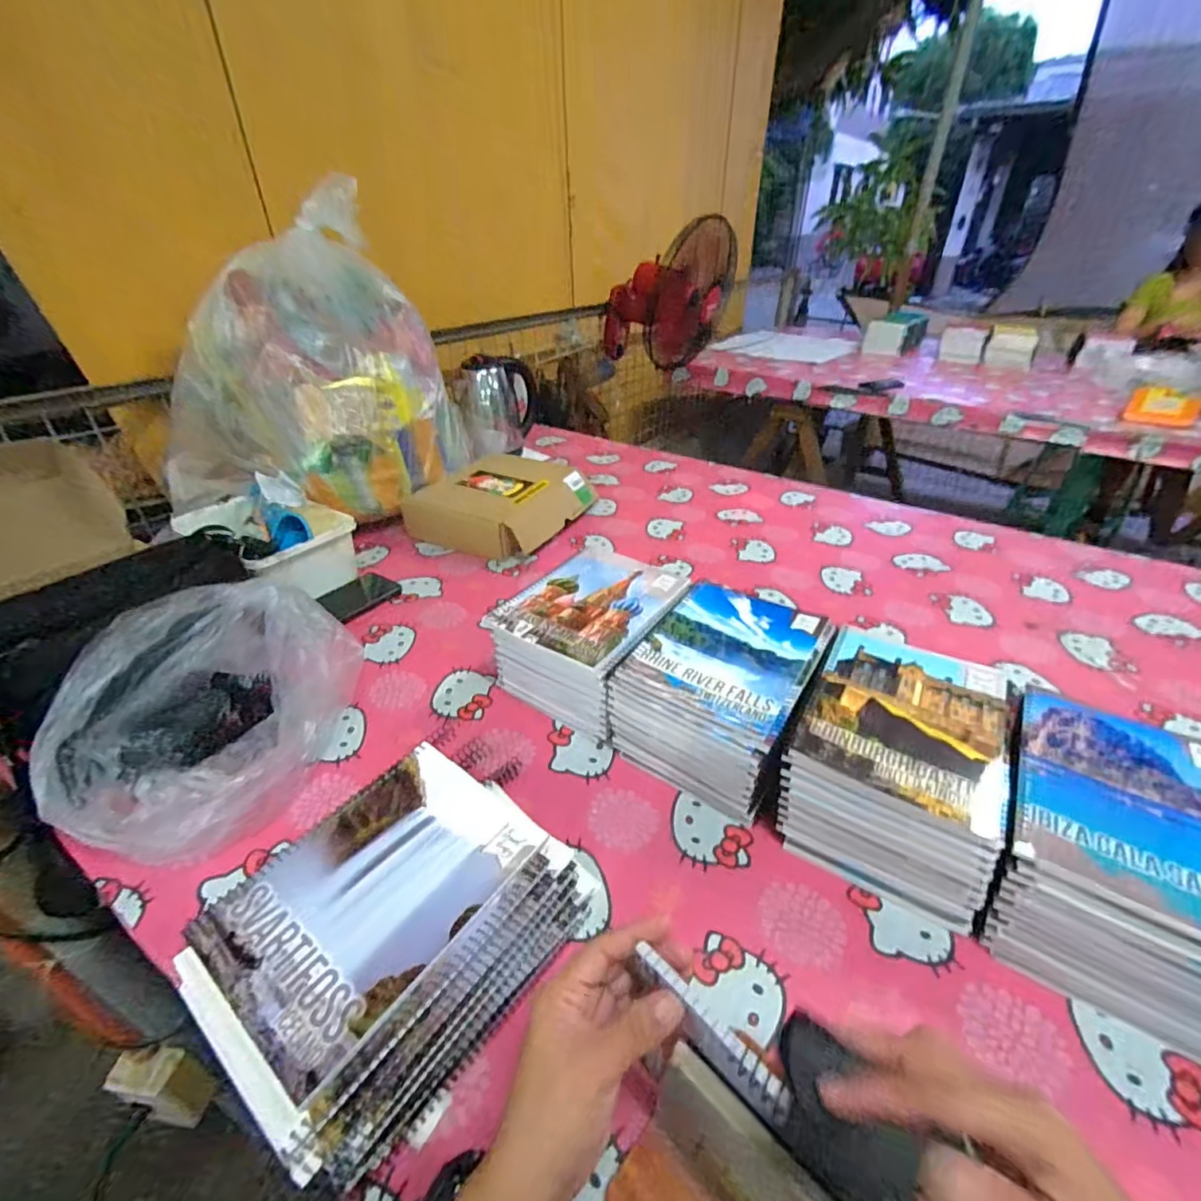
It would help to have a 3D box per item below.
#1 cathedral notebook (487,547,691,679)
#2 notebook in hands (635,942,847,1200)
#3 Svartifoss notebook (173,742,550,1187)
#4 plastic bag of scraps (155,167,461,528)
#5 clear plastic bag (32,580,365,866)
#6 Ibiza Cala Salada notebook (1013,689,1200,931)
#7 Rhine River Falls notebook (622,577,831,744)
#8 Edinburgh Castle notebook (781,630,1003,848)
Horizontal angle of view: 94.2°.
[{"bbox_3d":[-0.004,-0.001,0.633,0.156,0.009,0.198,20,40,27],"label":"cathedral notebook"},{"bbox_3d":[0.086,0.285,0.273,0.183,0.141,0.026,30,45,35],"label":"notebook in hands"},{"bbox_3d":[-0.157,0.204,0.390,0.147,0.014,0.214,22,41,29],"label":"Svartifoss notebook"},{"bbox_3d":[-0.504,-0.413,0.983,0.449,0.396,0.401,-10,36,-16],"label":"plastic bag of scraps"},{"bbox_3d":[-0.377,0.104,0.553,0.201,0.134,0.267,5,35,8],"label":"clear plastic bag"},{"bbox_3d":[0.406,0.149,0.416,0.158,0.008,0.192,21,40,27],"label":"Ibiza Cala Salada notebook"},{"bbox_3d":[0.129,0.045,0.561,0.152,0.006,0.192,19,40,26],"label":"Rhine River Falls notebook"},{"bbox_3d":[0.269,0.096,0.491,0.149,0.007,0.197,20,40,26],"label":"Edinburgh Castle notebook"}]

